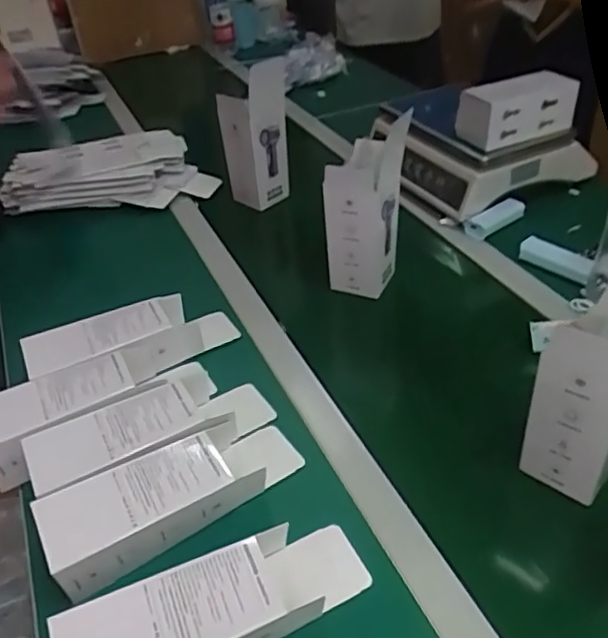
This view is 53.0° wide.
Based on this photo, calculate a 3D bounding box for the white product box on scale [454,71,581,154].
[{"bbox_3d":[0.332,-0.328,0.954,0.192,0.079,0.086,-17,40,-13],"label":"white product box on scale"}]

